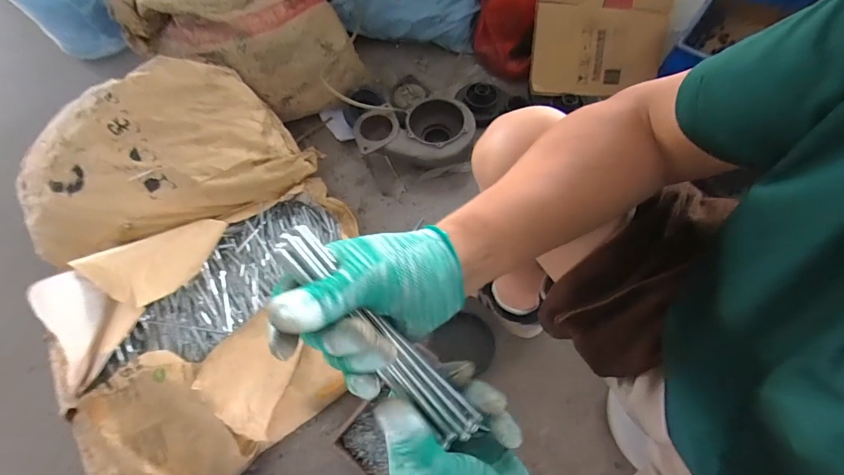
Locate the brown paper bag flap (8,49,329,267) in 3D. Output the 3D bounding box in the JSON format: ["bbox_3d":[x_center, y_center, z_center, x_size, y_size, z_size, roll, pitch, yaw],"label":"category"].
[{"bbox_3d":[-0.564,-0.159,0.812,0.569,0.208,0.305,-33,69,-12],"label":"brown paper bag flap"}]

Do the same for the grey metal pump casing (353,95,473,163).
[{"bbox_3d":[-0.016,-0.249,0.958,0.282,0.100,0.163,-1,66,2],"label":"grey metal pump casing"}]

